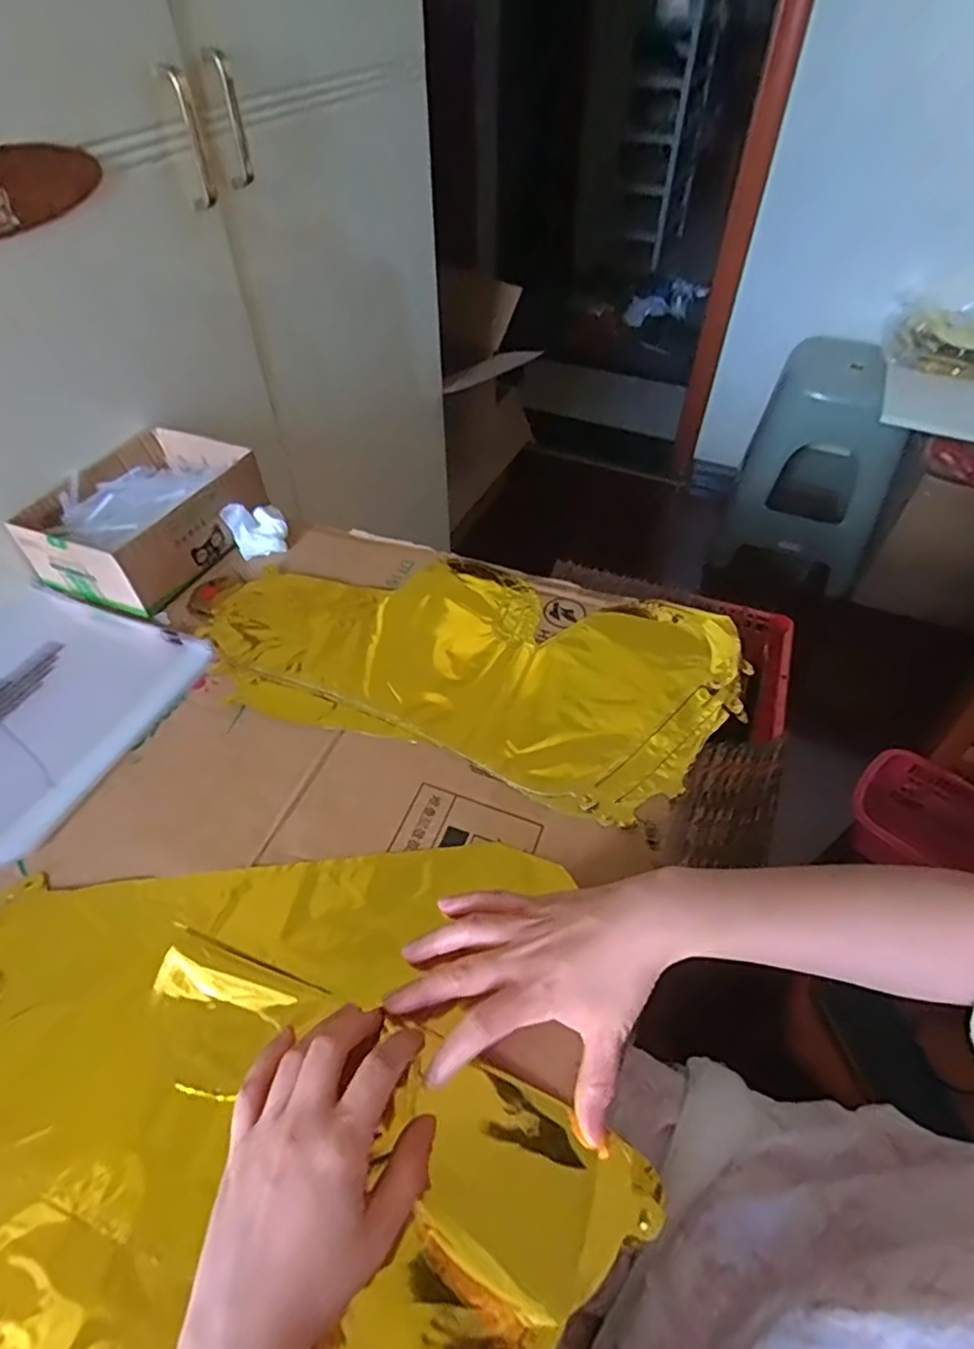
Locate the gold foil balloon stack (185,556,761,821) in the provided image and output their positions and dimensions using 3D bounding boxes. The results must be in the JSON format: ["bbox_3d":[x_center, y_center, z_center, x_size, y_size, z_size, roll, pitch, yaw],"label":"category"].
[{"bbox_3d":[-0.017,-0.015,0.527,0.429,0.013,0.214,11,49,10],"label":"gold foil balloon stack"}]

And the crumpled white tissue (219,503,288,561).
[{"bbox_3d":[-0.220,-0.143,0.613,0.052,0.039,0.044,-19,51,-17],"label":"crumpled white tissue"}]

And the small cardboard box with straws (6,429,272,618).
[{"bbox_3d":[-0.316,-0.150,0.601,0.147,0.066,0.192,20,51,17],"label":"small cardboard box with straws"}]

